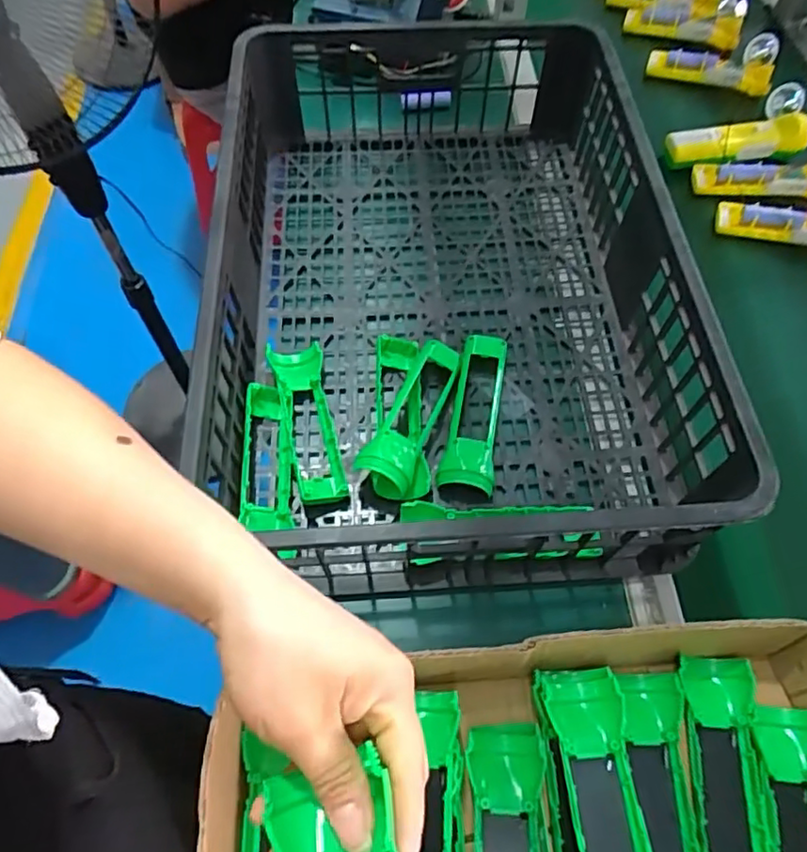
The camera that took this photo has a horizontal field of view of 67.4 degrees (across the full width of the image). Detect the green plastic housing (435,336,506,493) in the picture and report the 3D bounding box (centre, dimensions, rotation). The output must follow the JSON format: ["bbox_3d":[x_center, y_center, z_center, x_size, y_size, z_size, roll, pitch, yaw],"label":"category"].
[{"bbox_3d":[0.070,-0.015,0.564,0.048,0.035,0.162,11,63,7],"label":"green plastic housing"}]

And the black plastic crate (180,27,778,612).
[{"bbox_3d":[0.034,-0.163,0.585,0.394,0.132,0.616,-5,62,-1],"label":"black plastic crate"}]

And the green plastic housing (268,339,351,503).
[{"bbox_3d":[-0.089,-0.004,0.562,0.049,0.033,0.166,-12,63,-5],"label":"green plastic housing"}]

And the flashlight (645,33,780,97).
[{"bbox_3d":[0.412,-0.488,0.810,0.160,0.037,0.072,11,63,7],"label":"flashlight"}]

